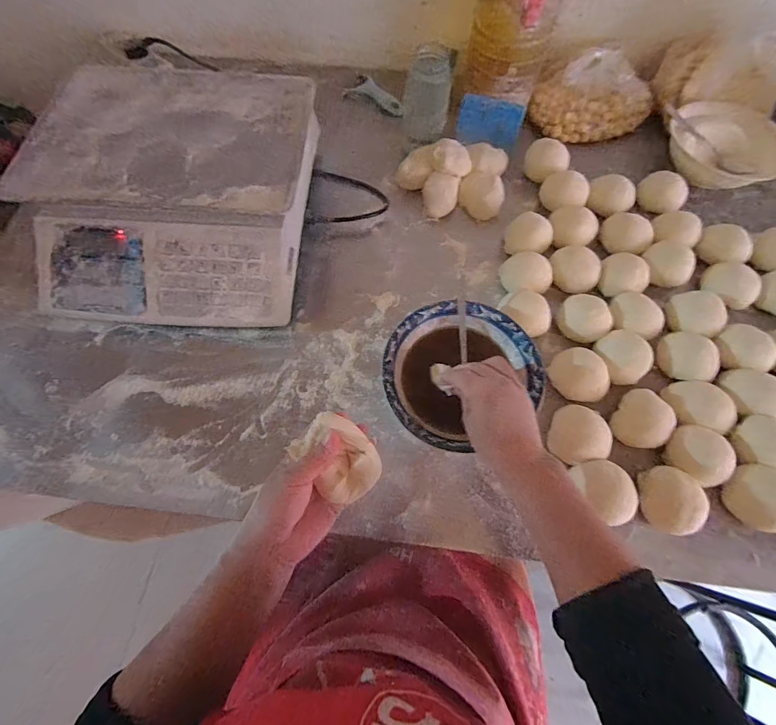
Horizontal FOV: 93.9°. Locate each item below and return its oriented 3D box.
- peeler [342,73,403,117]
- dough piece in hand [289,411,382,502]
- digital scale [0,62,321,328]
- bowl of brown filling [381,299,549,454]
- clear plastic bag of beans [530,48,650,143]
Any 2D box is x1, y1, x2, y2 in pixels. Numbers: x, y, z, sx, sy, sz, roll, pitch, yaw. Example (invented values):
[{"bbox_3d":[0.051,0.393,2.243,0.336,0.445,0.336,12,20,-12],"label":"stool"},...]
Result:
[{"bbox_3d":[-0.015,-0.475,0.643,0.121,0.011,0.058,29,71,11],"label":"peeler"},{"bbox_3d":[-0.044,0.086,0.329,0.058,0.029,0.076,-42,74,-13],"label":"dough piece in hand"},{"bbox_3d":[-0.276,-0.227,0.489,0.345,0.105,0.349,2,68,1],"label":"digital scale"},{"bbox_3d":[0.081,0.014,0.422,0.175,0.049,0.169,0,68,0],"label":"bowl of brown filling"},{"bbox_3d":[0.339,-0.432,0.592,0.189,0.069,0.104,-3,68,-1],"label":"clear plastic bag of beans"}]

